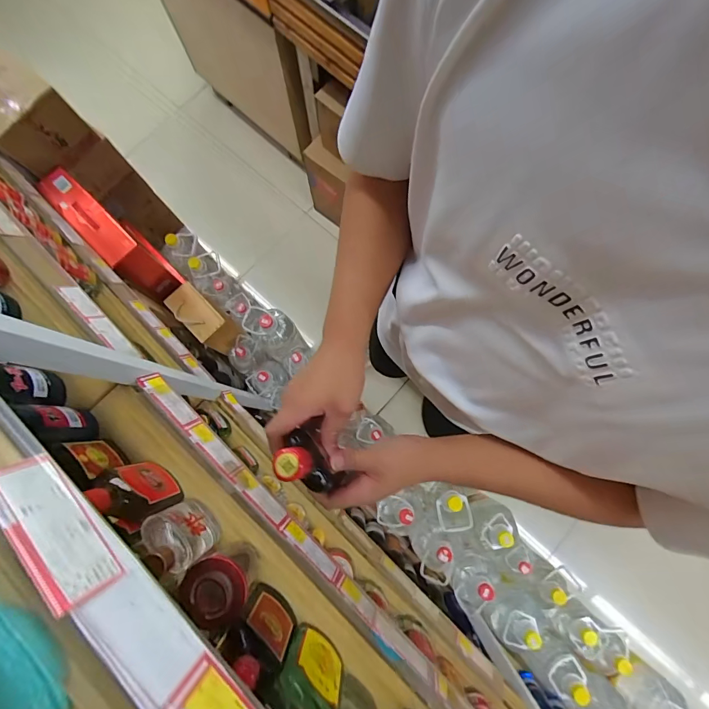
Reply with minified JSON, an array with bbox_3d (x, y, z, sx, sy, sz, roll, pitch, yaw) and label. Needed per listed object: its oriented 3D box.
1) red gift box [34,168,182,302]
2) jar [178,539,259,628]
[{"bbox_3d":[-0.729,-0.351,1.114,0.101,0.242,0.351,-43,82,-7],"label":"red gift box"},{"bbox_3d":[-0.143,0.249,0.415,0.062,0.096,0.058,0,79,1],"label":"jar"}]

